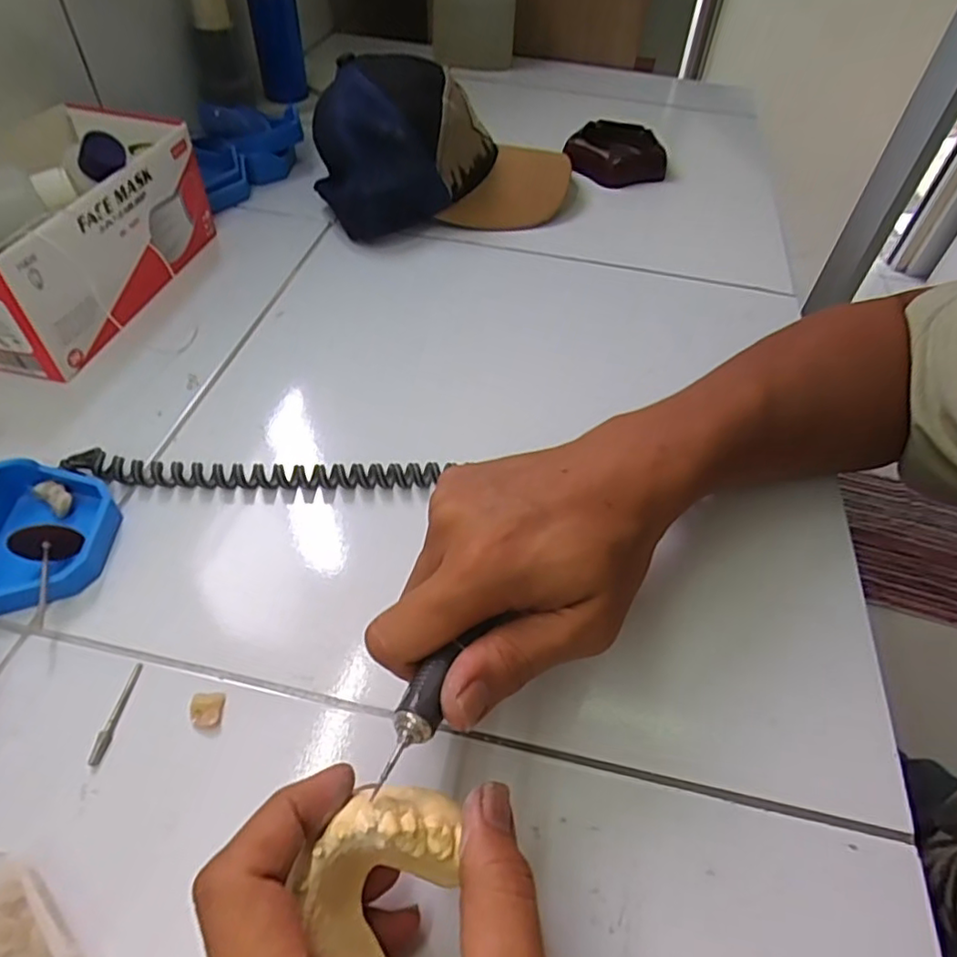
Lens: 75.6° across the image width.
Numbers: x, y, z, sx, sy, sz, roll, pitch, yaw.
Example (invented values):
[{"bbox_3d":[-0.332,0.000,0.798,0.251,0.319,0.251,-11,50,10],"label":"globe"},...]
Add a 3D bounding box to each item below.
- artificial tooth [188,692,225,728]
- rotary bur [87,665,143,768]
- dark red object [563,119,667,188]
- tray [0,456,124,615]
[{"bbox_3d":[-0.119,0.100,0.269,0.013,0.007,0.015,0,50,-5],"label":"artificial tooth"},{"bbox_3d":[-0.157,0.101,0.268,0.004,0.004,0.043,6,50,1],"label":"rotary bur"},{"bbox_3d":[0.149,-0.347,0.657,0.102,0.028,0.120,14,49,8],"label":"dark red object"},{"bbox_3d":[-0.220,0.027,0.311,0.063,0.025,0.079,1,50,-4],"label":"tray"}]

